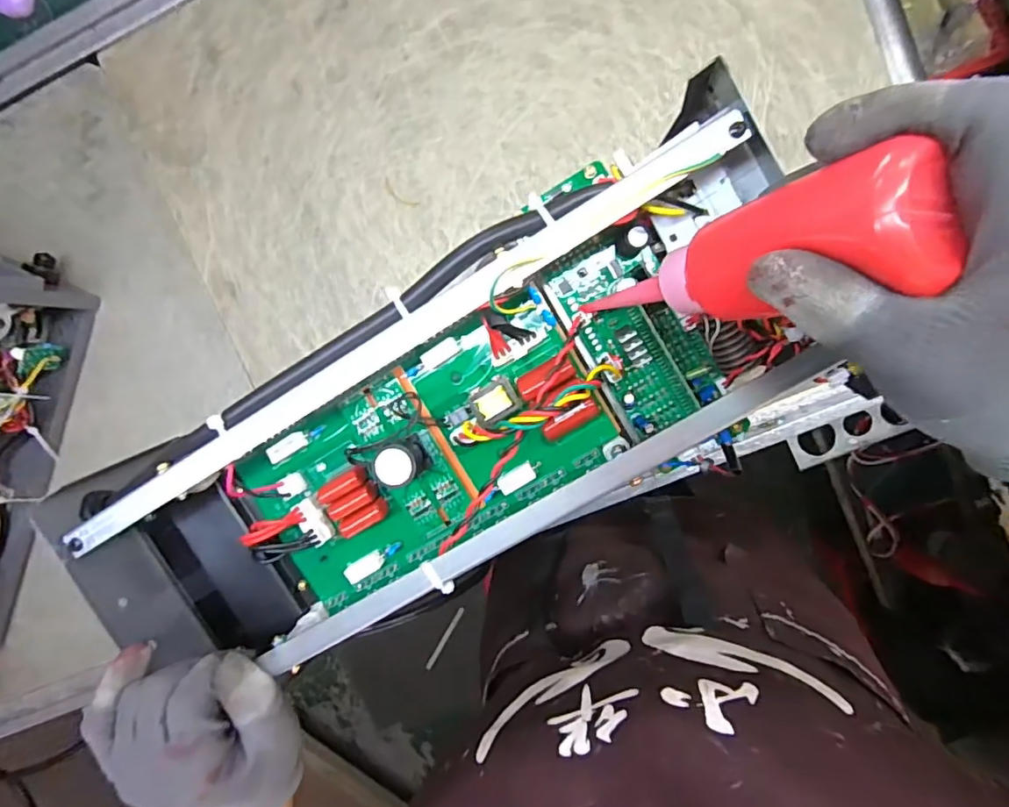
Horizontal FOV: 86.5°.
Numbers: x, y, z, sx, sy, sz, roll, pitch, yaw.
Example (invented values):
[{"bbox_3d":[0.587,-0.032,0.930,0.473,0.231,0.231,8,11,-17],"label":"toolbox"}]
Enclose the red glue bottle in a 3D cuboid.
[{"bbox_3d":[0.088,-0.052,0.212,0.029,0.137,0.042,-20,97,-29],"label":"red glue bottle"}]

